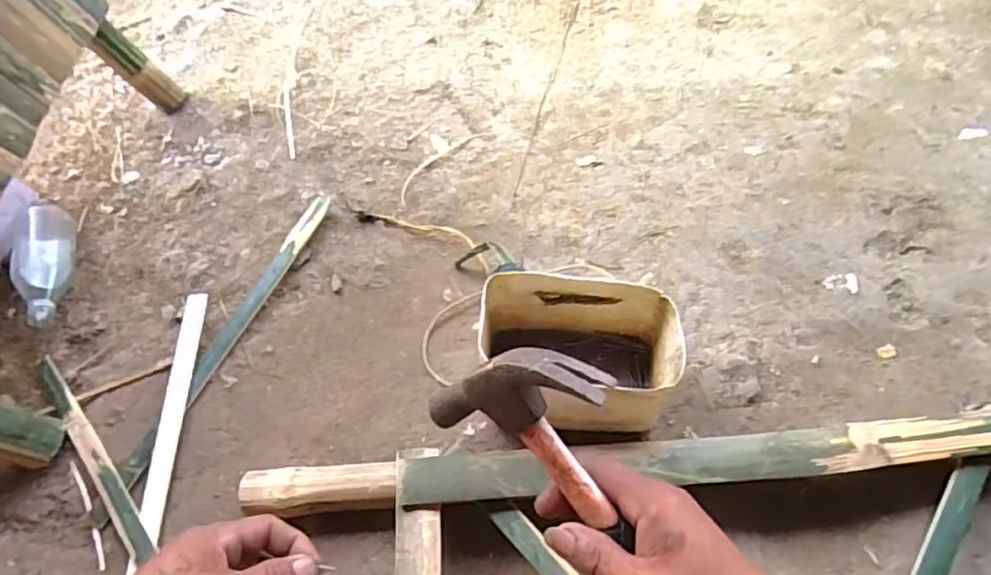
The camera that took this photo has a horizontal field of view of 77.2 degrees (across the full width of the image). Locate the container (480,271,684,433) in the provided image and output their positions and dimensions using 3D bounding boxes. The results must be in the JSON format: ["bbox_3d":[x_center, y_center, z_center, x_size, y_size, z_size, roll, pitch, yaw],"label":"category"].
[{"bbox_3d":[0.081,0.075,0.625,0.185,0.131,0.133,1,56,4],"label":"container"}]

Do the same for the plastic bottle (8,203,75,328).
[{"bbox_3d":[-0.575,-0.026,0.797,0.067,0.055,0.175,-22,57,-11],"label":"plastic bottle"}]

